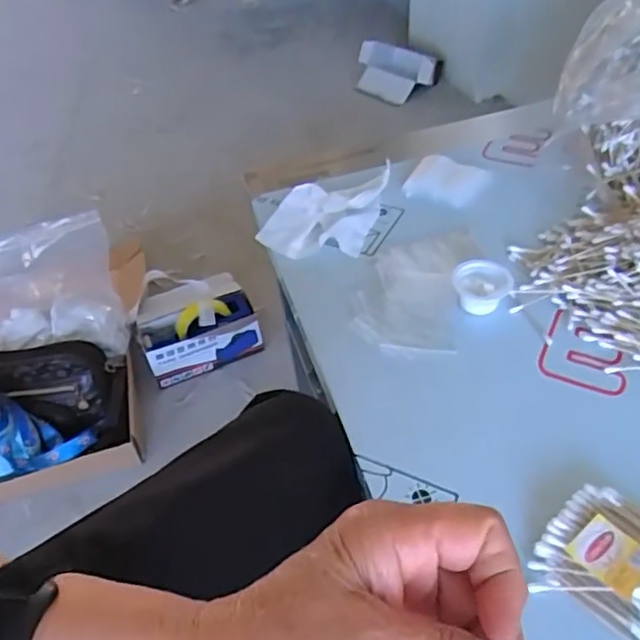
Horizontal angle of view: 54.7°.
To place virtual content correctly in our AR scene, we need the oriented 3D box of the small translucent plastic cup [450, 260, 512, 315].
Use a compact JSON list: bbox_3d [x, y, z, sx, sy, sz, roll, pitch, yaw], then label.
[{"bbox_3d":[0.152,-0.033,0.587,0.047,0.030,0.045,-3,45,3],"label":"small translucent plastic cup"}]

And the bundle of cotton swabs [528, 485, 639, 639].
[{"bbox_3d":[0.193,0.155,0.403,0.086,0.021,0.086,31,55,32],"label":"bundle of cotton swabs"}]

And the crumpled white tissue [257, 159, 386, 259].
[{"bbox_3d":[0.011,-0.134,0.691,0.101,0.046,0.158,13,48,18],"label":"crumpled white tissue"}]

